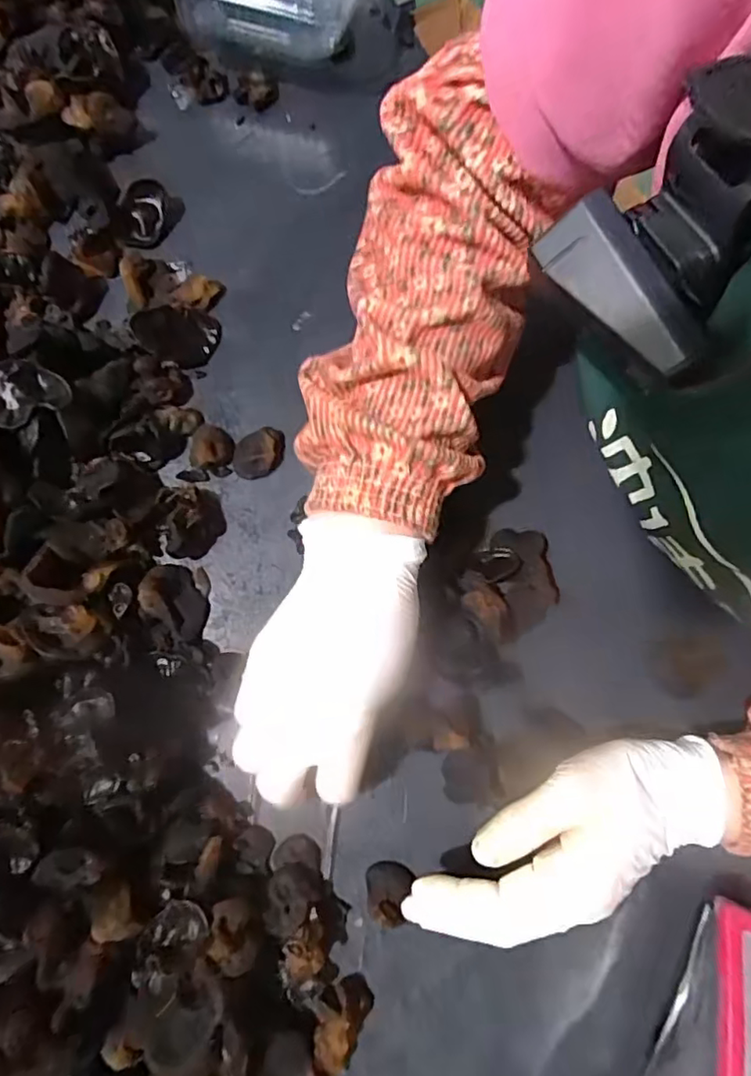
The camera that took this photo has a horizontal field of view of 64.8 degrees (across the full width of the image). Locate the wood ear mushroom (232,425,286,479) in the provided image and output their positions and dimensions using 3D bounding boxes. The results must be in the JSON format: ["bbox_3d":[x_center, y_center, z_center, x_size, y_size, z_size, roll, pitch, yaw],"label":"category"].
[{"bbox_3d":[-0.074,-0.054,0.371,0.029,0.014,0.032,15,79,3],"label":"wood ear mushroom"}]

